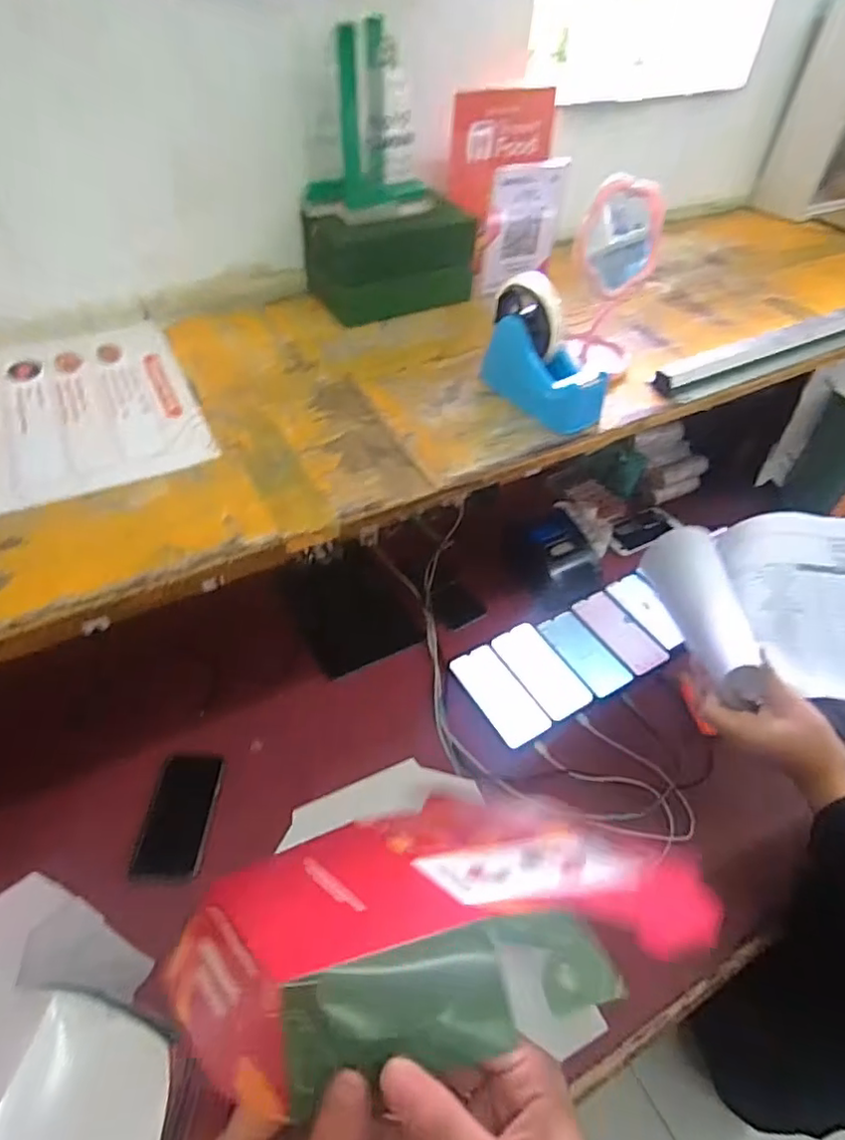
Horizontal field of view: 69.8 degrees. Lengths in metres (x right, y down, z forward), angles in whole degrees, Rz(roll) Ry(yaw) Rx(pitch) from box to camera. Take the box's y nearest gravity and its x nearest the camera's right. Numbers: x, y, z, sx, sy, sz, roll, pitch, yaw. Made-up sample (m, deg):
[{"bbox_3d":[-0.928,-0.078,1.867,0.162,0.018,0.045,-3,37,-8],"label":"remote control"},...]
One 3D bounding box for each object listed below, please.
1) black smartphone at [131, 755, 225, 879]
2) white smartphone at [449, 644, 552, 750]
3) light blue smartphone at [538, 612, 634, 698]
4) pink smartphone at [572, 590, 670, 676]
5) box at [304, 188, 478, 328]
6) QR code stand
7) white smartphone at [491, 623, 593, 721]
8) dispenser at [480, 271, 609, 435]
[{"bbox_3d":[-0.298,0.302,0.747,0.075,0.009,0.140,8,56,-6],"label":"black smartphone"},{"bbox_3d":[0.113,0.179,0.882,0.077,0.007,0.163,-24,51,-22],"label":"white smartphone"},{"bbox_3d":[0.249,0.129,0.933,0.072,0.007,0.152,-22,51,-21],"label":"light blue smartphone"},{"bbox_3d":[0.316,0.097,0.966,0.075,0.009,0.156,-22,51,-21],"label":"pink smartphone"},{"bbox_3d":[-0.037,-0.376,0.746,0.191,0.109,0.109,-16,49,-16],"label":"box"},{"bbox_3d":[0.126,-0.426,0.756,0.102,0.141,0.021,-17,48,-22],"label":"QR code stand"},{"bbox_3d":[0.179,0.150,0.911,0.080,0.007,0.160,-24,51,-22],"label":"white smartphone"},{"bbox_3d":[0.126,-0.219,0.610,0.077,0.109,0.130,-16,49,-16],"label":"dispenser"}]

